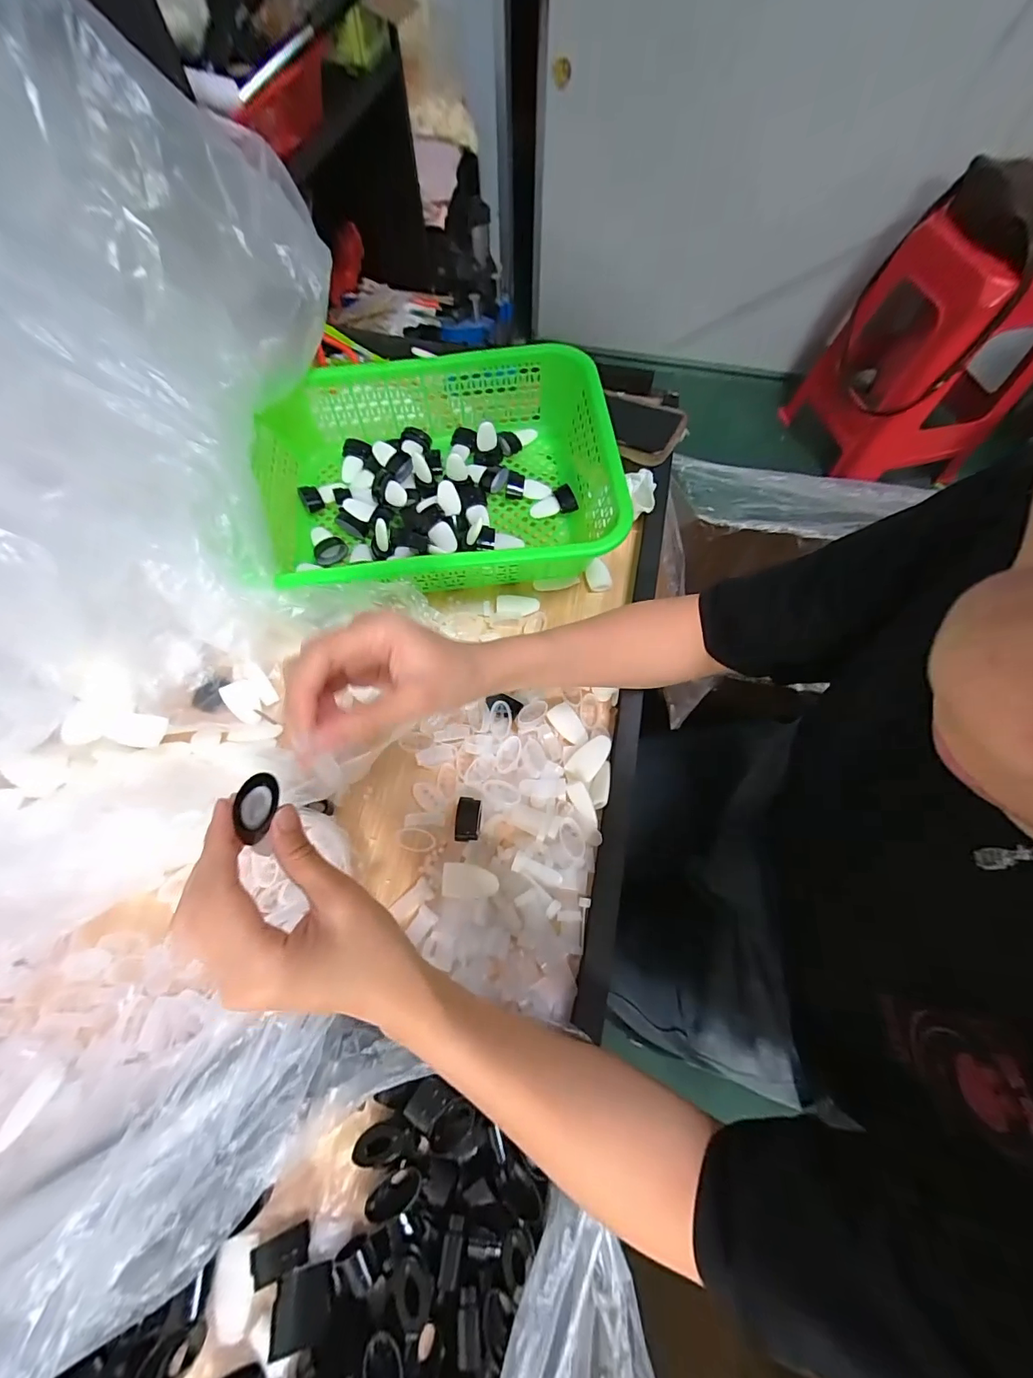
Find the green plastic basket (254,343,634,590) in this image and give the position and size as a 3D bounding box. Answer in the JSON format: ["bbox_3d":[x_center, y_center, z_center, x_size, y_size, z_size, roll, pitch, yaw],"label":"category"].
[{"bbox_3d":[-0.080,-0.205,0.483,0.344,0.090,0.260,-7,66,-3],"label":"green plastic basket"}]

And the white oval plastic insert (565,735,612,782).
[{"bbox_3d":[0.062,0.057,0.399,0.024,0.008,0.043,37,71,15],"label":"white oval plastic insert"}]

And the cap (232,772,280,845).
[{"bbox_3d":[-0.136,0.062,0.248,0.018,0.010,0.034,13,52,-25],"label":"cap"}]

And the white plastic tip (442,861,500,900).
[{"bbox_3d":[-0.036,0.146,0.360,0.043,0.004,0.024,0,73,11],"label":"white plastic tip"}]

